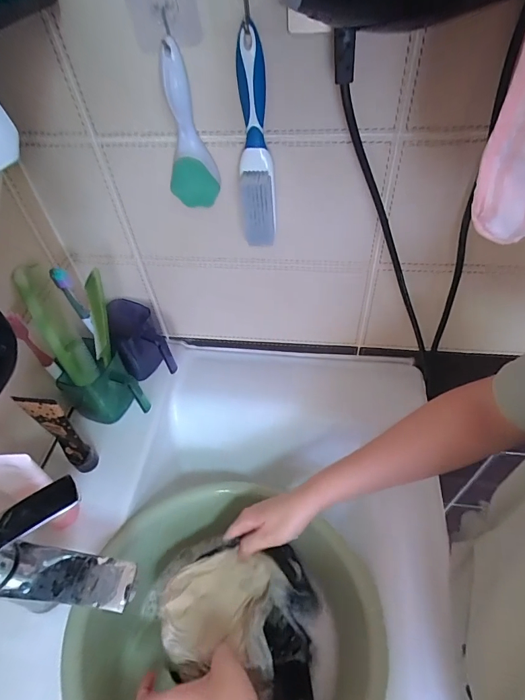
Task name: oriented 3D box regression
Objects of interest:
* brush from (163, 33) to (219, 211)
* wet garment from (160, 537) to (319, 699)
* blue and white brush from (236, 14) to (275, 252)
[{"bbox_3d":[-0.072,-0.202,0.373,0.046,0.134,0.024,-10,49,-3],"label":"brush"},{"bbox_3d":[-0.019,0.300,0.435,0.153,0.109,0.147,4,50,9],"label":"wet garment"},{"bbox_3d":[-0.007,-0.182,0.371,0.034,0.183,0.038,-3,49,3],"label":"blue and white brush"}]

